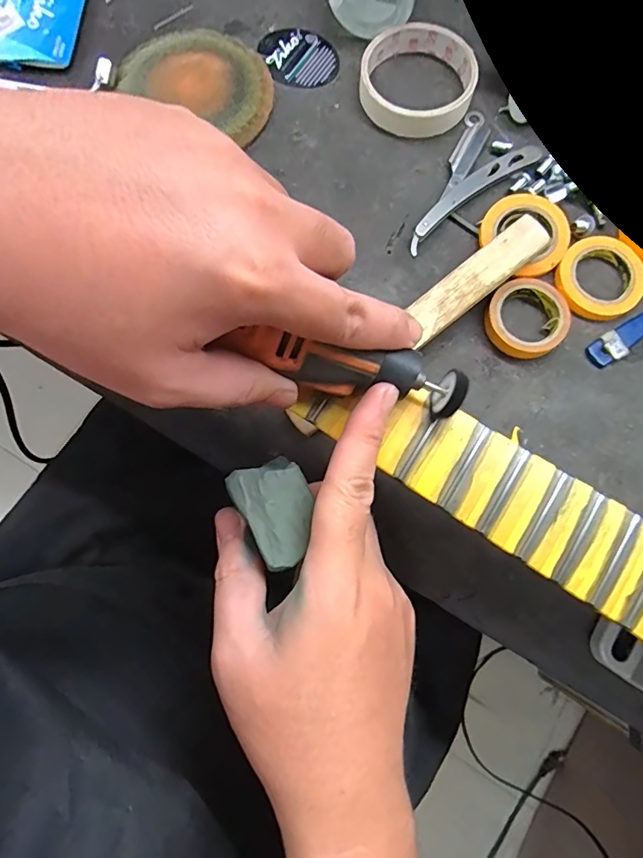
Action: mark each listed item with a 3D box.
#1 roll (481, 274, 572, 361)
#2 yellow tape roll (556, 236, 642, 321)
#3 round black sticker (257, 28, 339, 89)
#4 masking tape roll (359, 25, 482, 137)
[{"bbox_3d":[0.136,-0.073,0.313,0.052,0.013,0.051,0,78,1],"label":"roll"},{"bbox_3d":[0.189,-0.103,0.319,0.056,0.012,0.058,0,78,1],"label":"yellow tape roll"},{"bbox_3d":[-0.018,-0.293,0.370,0.060,0.004,0.054,3,78,2],"label":"round black sticker"},{"bbox_3d":[0.072,-0.261,0.352,0.082,0.019,0.084,0,78,1],"label":"masking tape roll"}]

